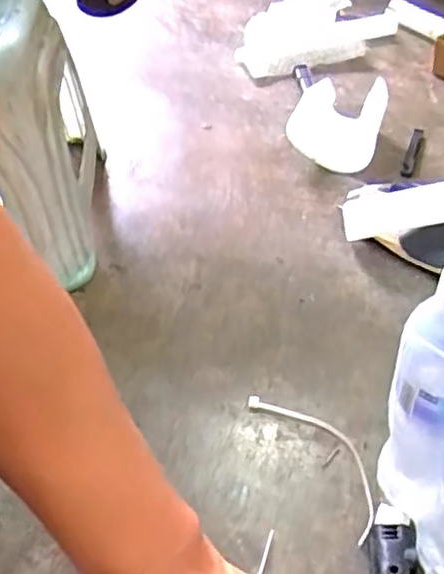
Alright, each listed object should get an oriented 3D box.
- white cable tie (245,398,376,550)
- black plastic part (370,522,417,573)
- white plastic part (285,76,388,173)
[{"bbox_3d":[0.078,0.127,0.515,0.049,0.006,0.144,-24,48,-23],"label":"white cable tie"},{"bbox_3d":[0.116,0.181,0.452,0.028,0.019,0.041,4,44,4],"label":"black plastic part"},{"bbox_3d":[0.142,-0.205,0.838,0.111,0.045,0.140,12,45,13],"label":"white plastic part"}]

